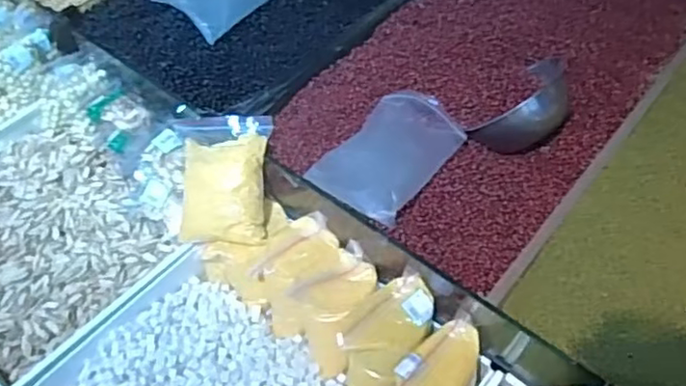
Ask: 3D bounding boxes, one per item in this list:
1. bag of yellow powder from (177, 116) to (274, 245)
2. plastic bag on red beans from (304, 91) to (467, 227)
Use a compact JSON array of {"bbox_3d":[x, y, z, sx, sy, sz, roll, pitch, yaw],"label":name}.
[{"bbox_3d":[-0.171,-0.020,0.877,0.148,0.167,0.064,4,8,24],"label":"bag of yellow powder"},{"bbox_3d":[0.058,-0.054,0.844,0.133,0.029,0.192,31,58,23],"label":"plastic bag on red beans"}]

